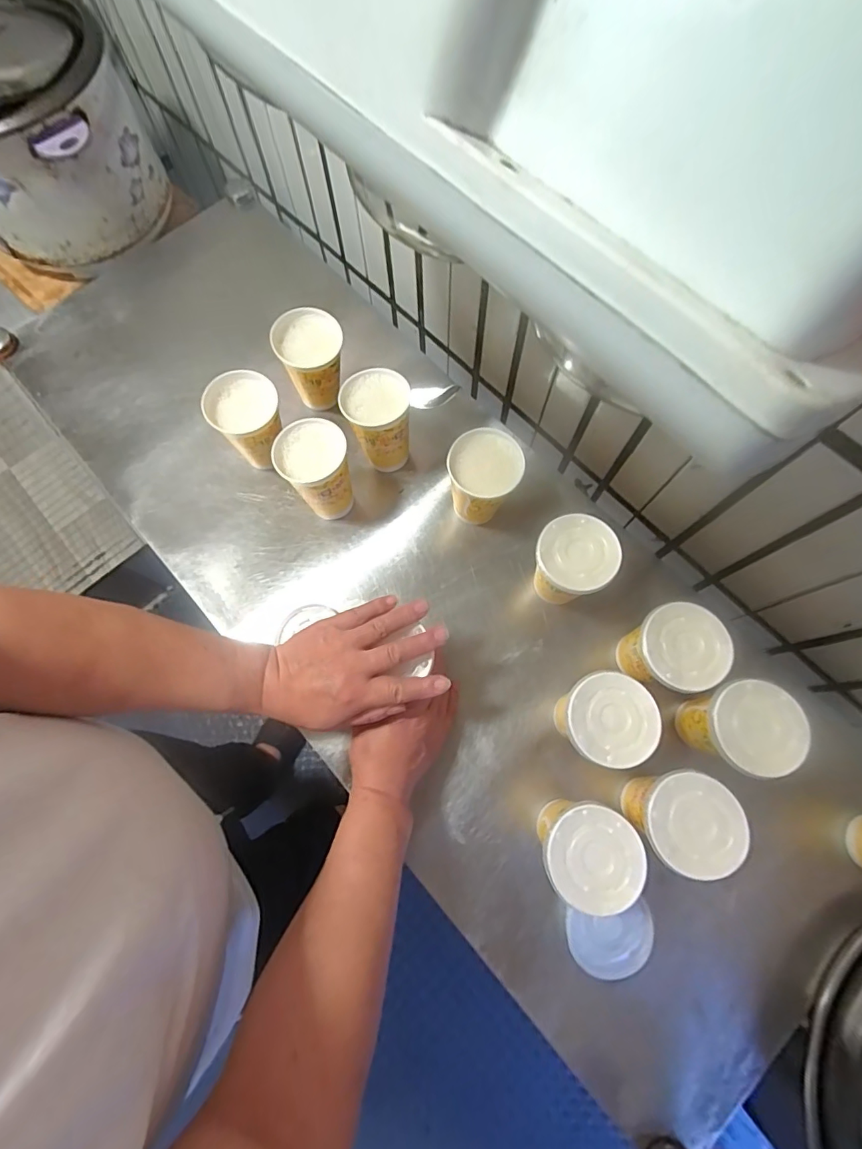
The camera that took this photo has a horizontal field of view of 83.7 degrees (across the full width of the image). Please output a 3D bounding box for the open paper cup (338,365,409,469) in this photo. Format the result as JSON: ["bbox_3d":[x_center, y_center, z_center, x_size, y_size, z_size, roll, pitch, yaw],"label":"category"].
[{"bbox_3d":[-0.062,-0.176,0.568,0.073,0.109,0.076,0,74,-1],"label":"open paper cup"}]

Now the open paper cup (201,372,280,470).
[{"bbox_3d":[-0.207,-0.170,0.566,0.079,0.097,0.089,-24,75,-7],"label":"open paper cup"}]

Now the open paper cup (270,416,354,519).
[{"bbox_3d":[-0.128,-0.115,0.547,0.074,0.107,0.077,0,74,-1],"label":"open paper cup"}]

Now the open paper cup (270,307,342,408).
[{"bbox_3d":[-0.142,-0.256,0.585,0.076,0.097,0.070,0,74,-1],"label":"open paper cup"}]

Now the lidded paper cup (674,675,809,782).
[{"bbox_3d":[0.278,0.143,0.454,0.070,0.110,0.076,0,73,1],"label":"lidded paper cup"}]

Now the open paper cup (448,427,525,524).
[{"bbox_3d":[0.055,-0.101,0.539,0.071,0.117,0.073,0,73,1],"label":"open paper cup"}]

